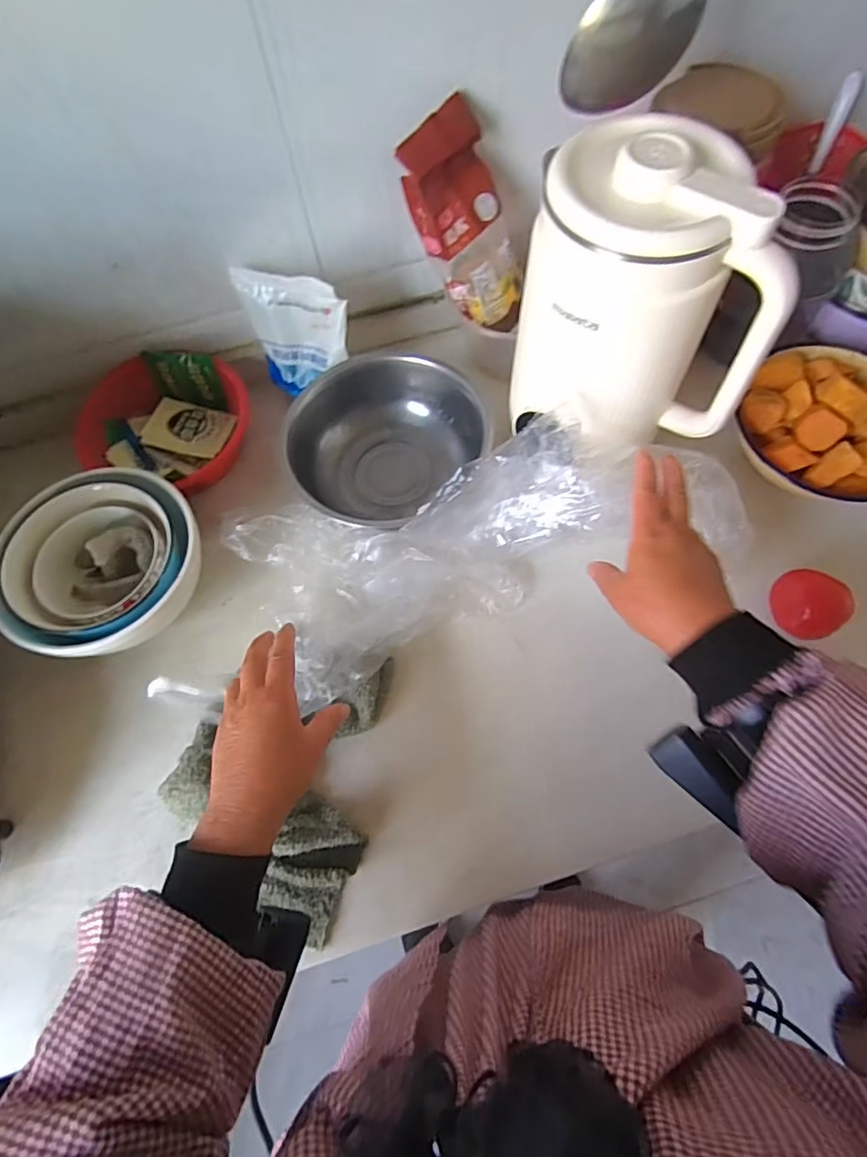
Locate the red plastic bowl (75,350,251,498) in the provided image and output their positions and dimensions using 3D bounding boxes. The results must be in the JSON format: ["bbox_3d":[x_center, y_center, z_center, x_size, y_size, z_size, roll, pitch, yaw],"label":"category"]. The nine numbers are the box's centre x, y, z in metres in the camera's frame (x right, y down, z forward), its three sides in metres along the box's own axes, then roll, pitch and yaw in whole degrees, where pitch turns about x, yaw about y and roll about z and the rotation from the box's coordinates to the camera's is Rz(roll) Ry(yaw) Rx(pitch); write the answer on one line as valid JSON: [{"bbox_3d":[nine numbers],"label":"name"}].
[{"bbox_3d":[-0.283,-0.164,0.596,0.167,0.063,0.146,18,68,11],"label":"red plastic bowl"}]

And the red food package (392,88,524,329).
[{"bbox_3d":[0.031,-0.337,0.550,0.073,0.192,0.080,21,66,40],"label":"red food package"}]

